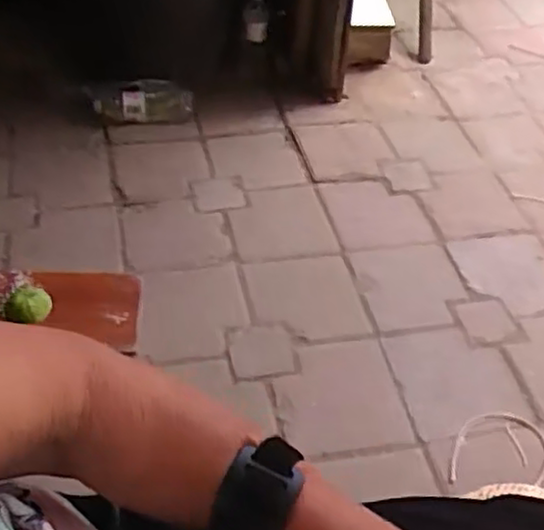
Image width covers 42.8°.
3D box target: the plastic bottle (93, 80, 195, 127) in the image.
[{"bbox_3d":[-0.285,-0.361,1.542,0.215,0.075,0.064,-5,48,-10],"label":"plastic bottle"}]

